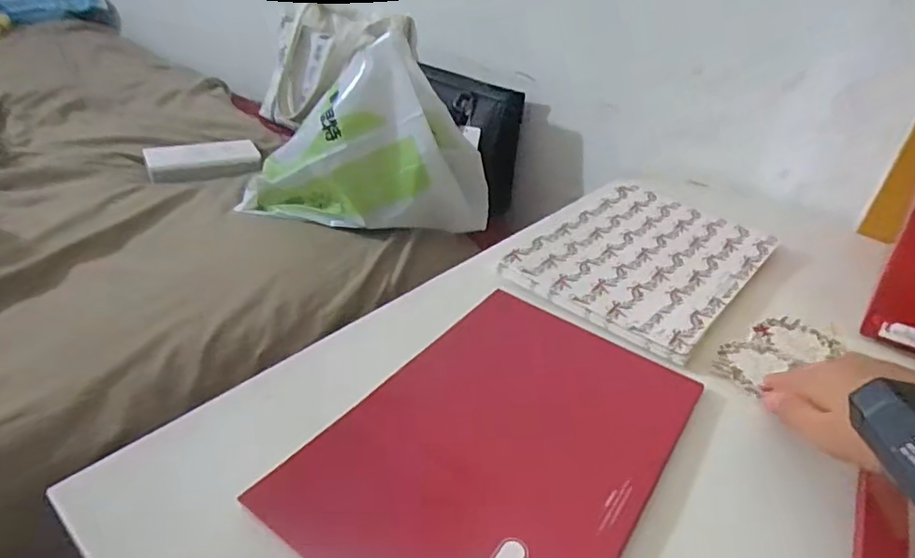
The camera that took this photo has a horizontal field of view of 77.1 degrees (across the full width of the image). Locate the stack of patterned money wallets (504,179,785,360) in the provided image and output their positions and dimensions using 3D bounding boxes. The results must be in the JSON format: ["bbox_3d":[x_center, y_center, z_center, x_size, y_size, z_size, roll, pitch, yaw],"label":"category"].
[{"bbox_3d":[0.182,-0.025,0.555,0.176,0.020,0.268,29,38,29],"label":"stack of patterned money wallets"}]

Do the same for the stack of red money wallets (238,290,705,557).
[{"bbox_3d":[0.029,0.100,0.358,0.178,0.013,0.256,25,36,26],"label":"stack of red money wallets"}]

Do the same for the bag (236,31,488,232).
[{"bbox_3d":[-0.117,-0.176,0.755,0.331,0.227,0.113,7,32,-1],"label":"bag"}]

